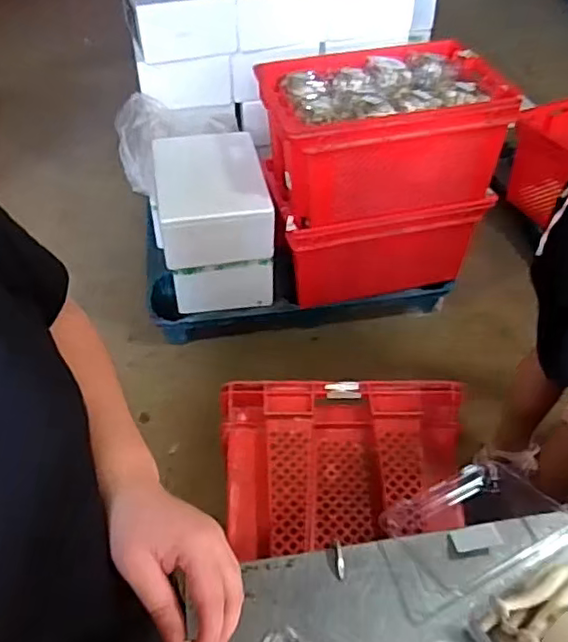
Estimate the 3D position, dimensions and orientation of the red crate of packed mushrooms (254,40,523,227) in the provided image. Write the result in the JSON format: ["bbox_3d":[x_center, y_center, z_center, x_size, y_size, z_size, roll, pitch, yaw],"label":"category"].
[{"bbox_3d":[0.257,-0.536,1.678,0.599,0.269,0.427,-11,46,-9],"label":"red crate of packed mushrooms"}]

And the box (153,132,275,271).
[{"bbox_3d":[-0.210,-0.349,1.730,0.300,0.191,0.367,-9,45,-7],"label":"box"}]

